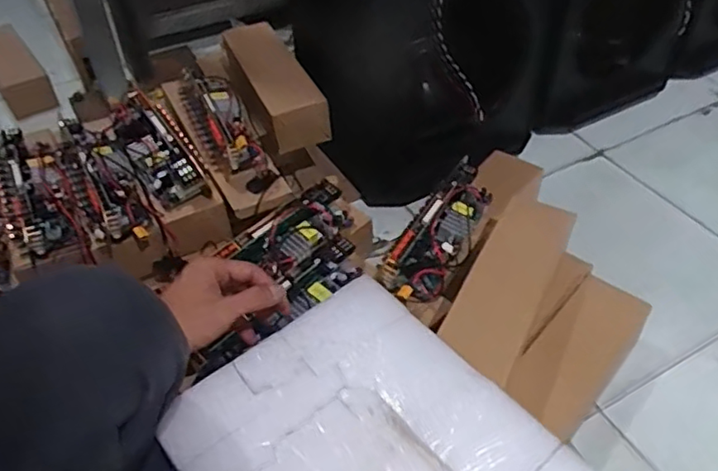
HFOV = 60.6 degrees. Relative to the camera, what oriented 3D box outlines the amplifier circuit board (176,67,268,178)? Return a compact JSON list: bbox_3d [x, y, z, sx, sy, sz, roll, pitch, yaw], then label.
[{"bbox_3d":[-0.224,-0.186,0.974,0.093,0.051,0.259,-20,49,-18],"label":"amplifier circuit board"}]

